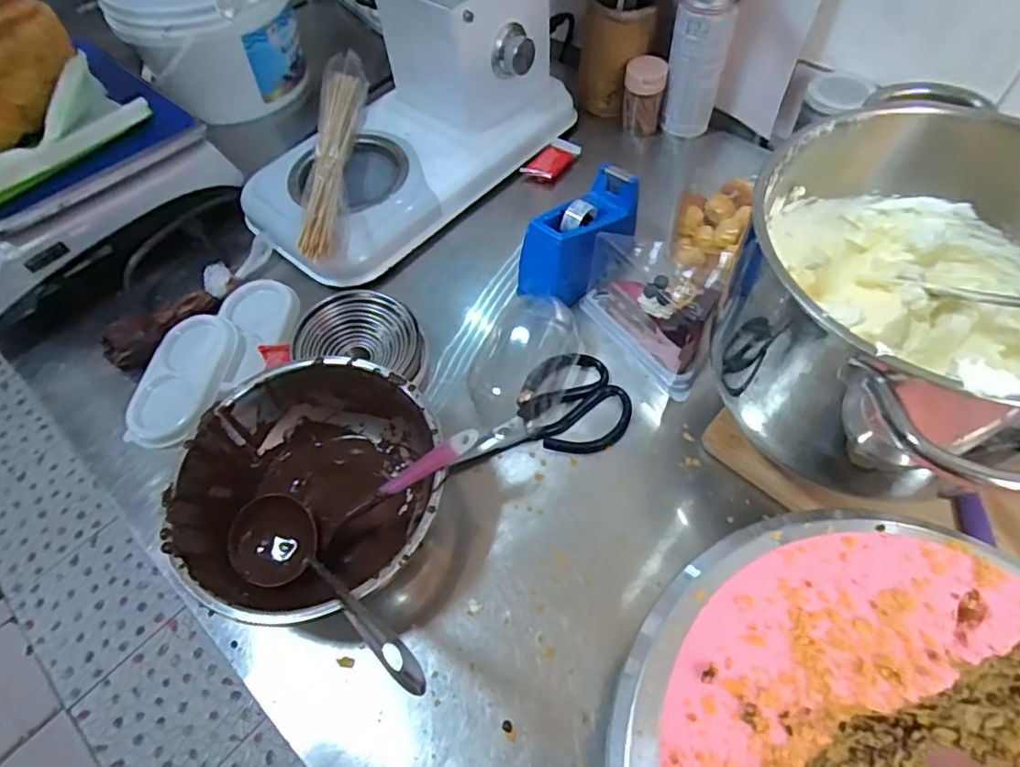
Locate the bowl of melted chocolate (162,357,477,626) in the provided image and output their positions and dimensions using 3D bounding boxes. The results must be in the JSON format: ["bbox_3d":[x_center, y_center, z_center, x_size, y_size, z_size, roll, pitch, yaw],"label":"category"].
[{"bbox_3d":[-0.148,0.084,0.468,0.204,0.087,0.197,-1,57,2],"label":"bowl of melted chocolate"}]

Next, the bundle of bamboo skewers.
[{"bbox_3d":[-0.206,-0.270,0.675,0.054,0.044,0.316,-3,57,1],"label":"bundle of bamboo skewers"}]

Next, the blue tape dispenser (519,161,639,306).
[{"bbox_3d":[0.071,-0.144,0.597,0.075,0.073,0.149,38,66,23],"label":"blue tape dispenser"}]

